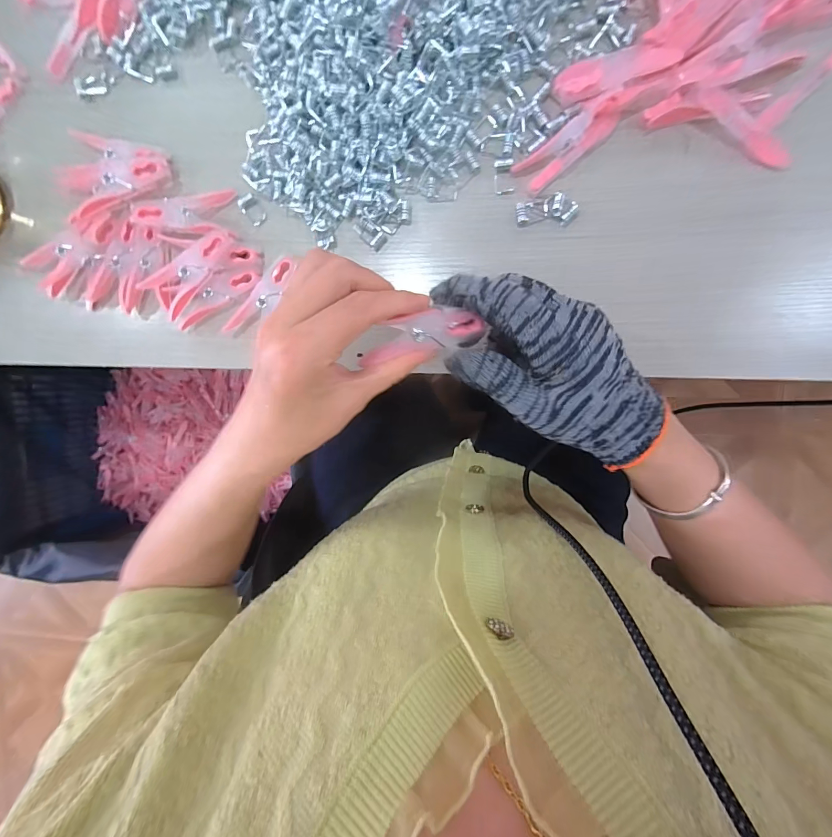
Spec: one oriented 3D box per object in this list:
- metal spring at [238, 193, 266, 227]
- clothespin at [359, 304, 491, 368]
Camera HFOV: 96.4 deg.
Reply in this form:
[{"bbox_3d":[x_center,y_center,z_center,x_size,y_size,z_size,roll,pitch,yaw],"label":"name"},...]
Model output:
[{"bbox_3d":[-0.129,-0.166,0.295,0.016,0.004,0.022,-40,90,7],"label":"metal spring"},{"bbox_3d":[0.003,-0.048,0.219,0.074,0.018,0.026,-16,95,-4],"label":"clothespin"}]

